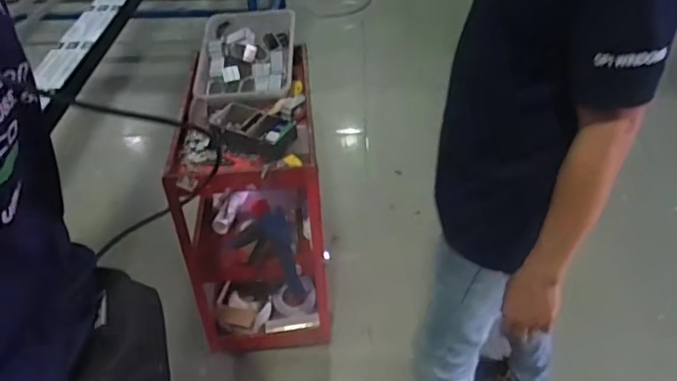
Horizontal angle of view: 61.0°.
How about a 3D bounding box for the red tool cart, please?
[{"bbox_3d":[-0.229,0.073,1.725,0.369,0.695,0.654,-6,38,0],"label":"red tool cart"}]

